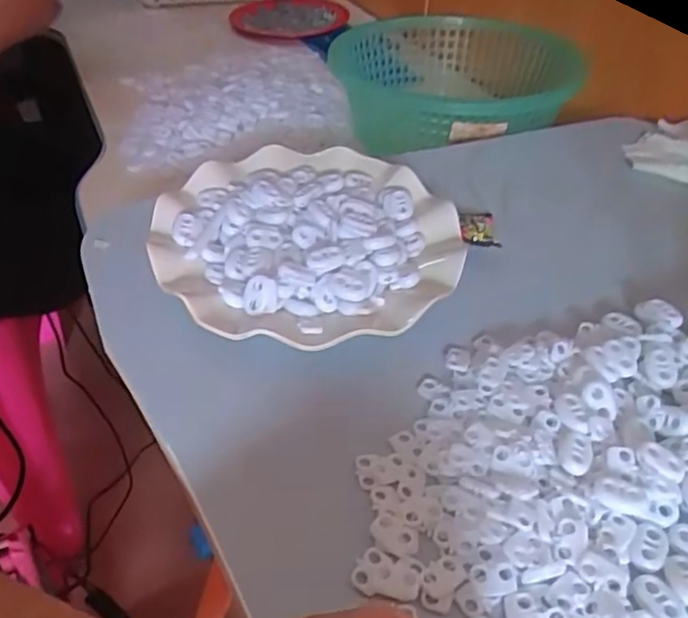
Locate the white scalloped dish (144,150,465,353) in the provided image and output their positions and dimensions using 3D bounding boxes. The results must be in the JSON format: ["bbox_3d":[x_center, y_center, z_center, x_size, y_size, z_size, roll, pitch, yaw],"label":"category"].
[{"bbox_3d":[-0.020,-0.044,0.396,0.174,0.025,0.170,1,40,-1],"label":"white scalloped dish"}]

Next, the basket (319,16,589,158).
[{"bbox_3d":[0.113,-0.208,0.637,0.188,0.086,0.214,-13,43,-18],"label":"basket"}]

